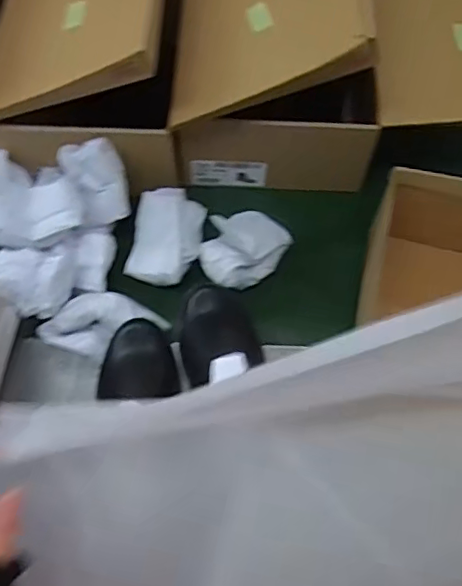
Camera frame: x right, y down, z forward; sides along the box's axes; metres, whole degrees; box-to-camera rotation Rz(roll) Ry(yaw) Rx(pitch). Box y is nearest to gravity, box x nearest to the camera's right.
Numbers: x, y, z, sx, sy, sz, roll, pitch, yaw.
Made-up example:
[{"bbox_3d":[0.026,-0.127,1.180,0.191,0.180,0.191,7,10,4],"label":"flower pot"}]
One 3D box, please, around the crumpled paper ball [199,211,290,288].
[{"bbox_3d":[0.014,-0.059,0.736,0.112,0.046,0.085,-23,63,-12],"label":"crumpled paper ball"}]

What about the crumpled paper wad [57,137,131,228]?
[{"bbox_3d":[-0.168,-0.140,0.723,0.077,0.062,0.093,-23,64,-12],"label":"crumpled paper wad"}]

